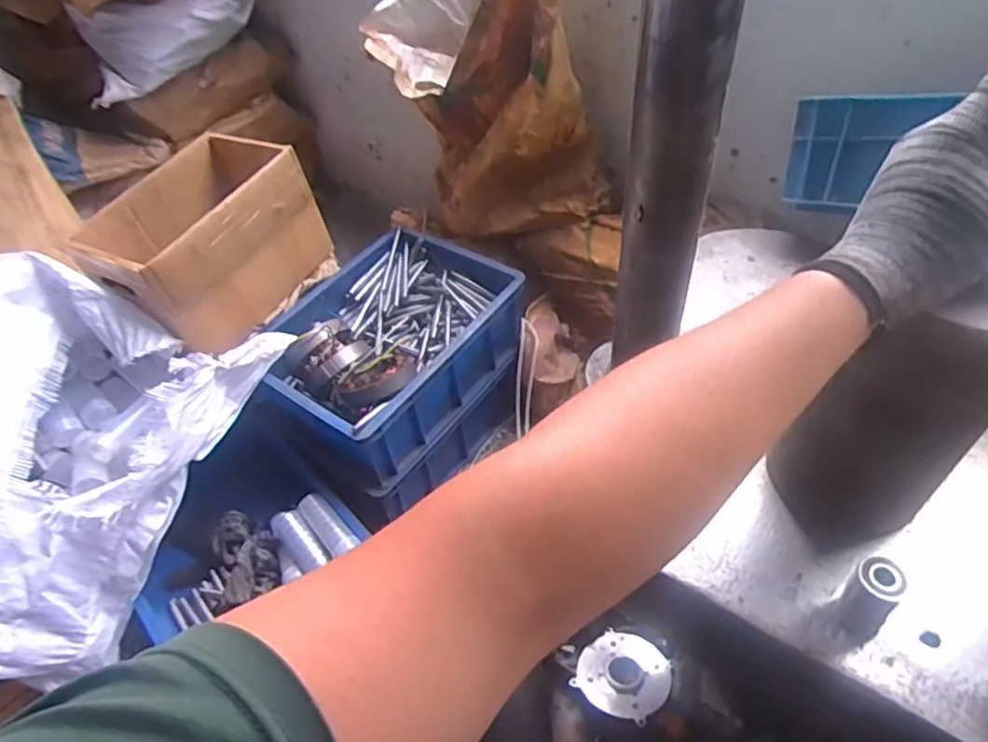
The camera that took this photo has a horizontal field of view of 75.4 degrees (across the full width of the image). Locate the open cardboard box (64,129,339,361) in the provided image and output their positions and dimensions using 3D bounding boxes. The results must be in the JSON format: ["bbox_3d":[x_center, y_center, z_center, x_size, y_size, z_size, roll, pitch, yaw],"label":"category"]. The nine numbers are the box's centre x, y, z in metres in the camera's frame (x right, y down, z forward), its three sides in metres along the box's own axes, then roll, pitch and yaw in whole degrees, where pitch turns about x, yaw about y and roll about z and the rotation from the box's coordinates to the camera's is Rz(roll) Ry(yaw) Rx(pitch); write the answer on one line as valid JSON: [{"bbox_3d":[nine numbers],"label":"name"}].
[{"bbox_3d":[-0.459,-0.200,1.027,0.203,0.204,0.318,20,53,22],"label":"open cardboard box"}]

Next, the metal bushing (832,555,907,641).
[{"bbox_3d":[0.286,0.174,0.488,0.031,0.071,0.034,-3,48,3],"label":"metal bushing"}]

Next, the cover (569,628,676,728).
[{"bbox_3d":[0.175,0.407,0.861,0.116,0.027,0.113,28,56,27],"label":"cover"}]

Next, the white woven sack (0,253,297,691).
[{"bbox_3d":[-0.686,0.085,0.850,0.629,0.265,0.467,7,49,11],"label":"white woven sack"}]

